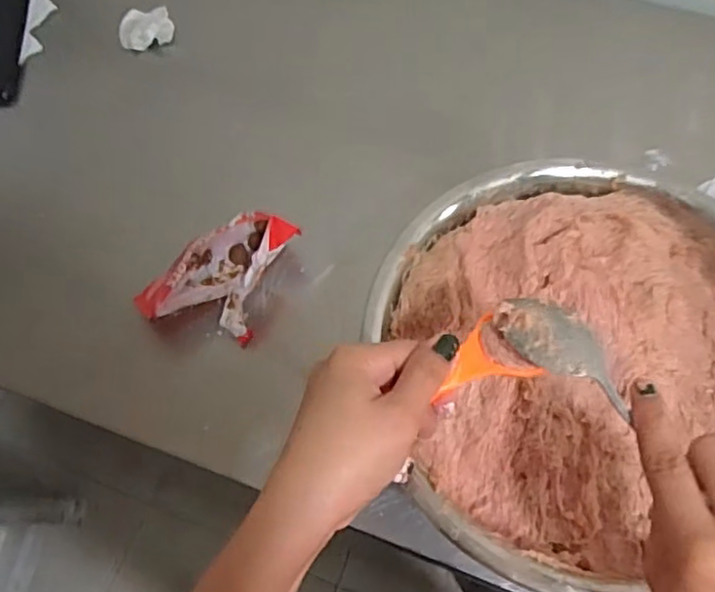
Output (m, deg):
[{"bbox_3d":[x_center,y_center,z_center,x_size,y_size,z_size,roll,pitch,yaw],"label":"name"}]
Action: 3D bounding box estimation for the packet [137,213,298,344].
[{"bbox_3d":[-0.117,-0.021,0.546,0.093,0.044,0.118,26,70,12],"label":"packet"}]

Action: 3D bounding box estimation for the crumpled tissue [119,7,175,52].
[{"bbox_3d":[-0.222,-0.281,0.674,0.055,0.037,0.036,-18,67,-6],"label":"crumpled tissue"}]

